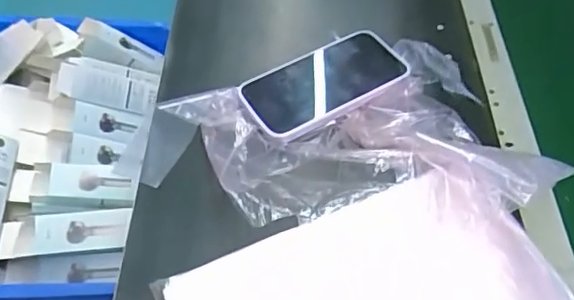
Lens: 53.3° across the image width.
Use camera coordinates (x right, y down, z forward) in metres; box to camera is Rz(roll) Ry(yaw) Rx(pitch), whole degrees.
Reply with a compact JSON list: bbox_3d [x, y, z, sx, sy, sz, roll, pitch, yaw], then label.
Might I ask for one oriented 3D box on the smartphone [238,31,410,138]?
[{"bbox_3d":[0.033,-0.063,0.516,0.149,0.012,0.073,-22,56,-23],"label":"smartphone"}]

